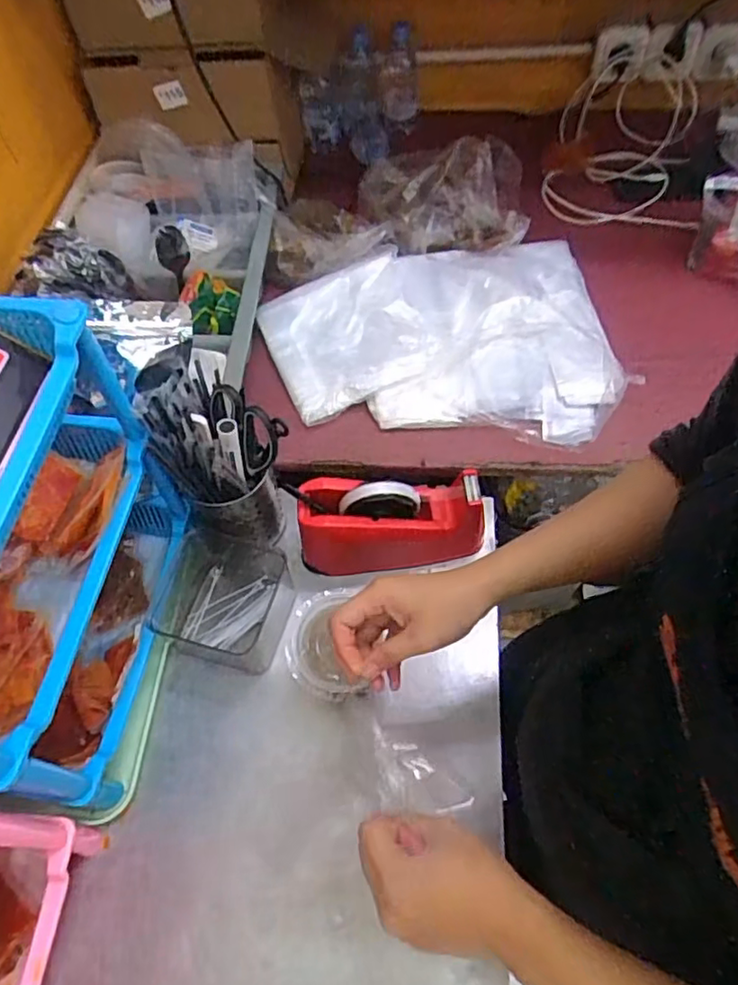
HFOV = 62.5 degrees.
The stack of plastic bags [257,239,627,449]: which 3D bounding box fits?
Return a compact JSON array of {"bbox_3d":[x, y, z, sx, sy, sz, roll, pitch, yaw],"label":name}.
[{"bbox_3d":[0.087,-0.230,0.807,0.453,0.049,0.333,5,59,5],"label":"stack of plastic bags"}]

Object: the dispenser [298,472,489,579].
[{"bbox_3d":[0.025,0.032,0.655,0.196,0.106,0.066,-2,58,1],"label":"dispenser"}]

